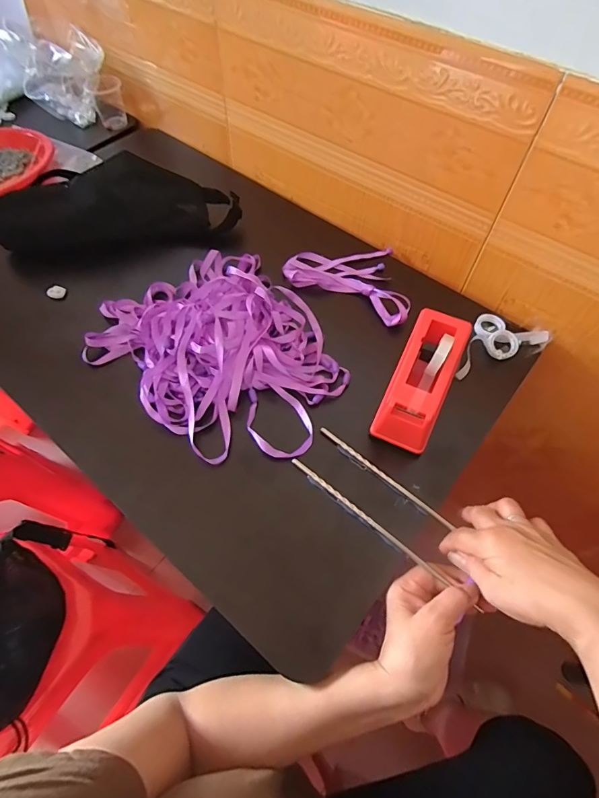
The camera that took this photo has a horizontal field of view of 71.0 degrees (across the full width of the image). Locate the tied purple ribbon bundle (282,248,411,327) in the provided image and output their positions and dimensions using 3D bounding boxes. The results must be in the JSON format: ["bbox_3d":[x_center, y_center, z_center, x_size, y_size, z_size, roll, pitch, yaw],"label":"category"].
[{"bbox_3d":[0.060,-0.161,0.576,0.156,0.029,0.147,-1,59,-1],"label":"tied purple ribbon bundle"}]

